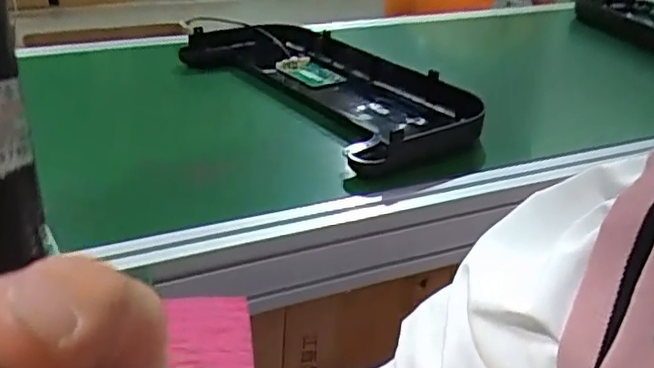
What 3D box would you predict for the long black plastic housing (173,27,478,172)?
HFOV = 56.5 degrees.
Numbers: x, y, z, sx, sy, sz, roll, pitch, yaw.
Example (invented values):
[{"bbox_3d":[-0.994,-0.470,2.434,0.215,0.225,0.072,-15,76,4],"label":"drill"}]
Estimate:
[{"bbox_3d":[-0.005,-0.144,0.831,0.198,0.053,0.530,-16,33,-30],"label":"long black plastic housing"}]

